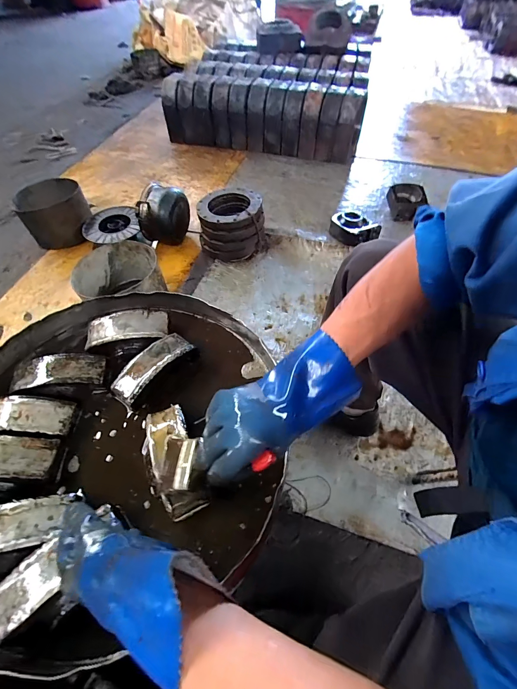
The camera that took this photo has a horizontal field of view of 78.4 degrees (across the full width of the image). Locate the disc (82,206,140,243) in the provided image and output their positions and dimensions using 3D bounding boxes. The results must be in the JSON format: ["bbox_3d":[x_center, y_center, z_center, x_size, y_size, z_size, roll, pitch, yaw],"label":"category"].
[{"bbox_3d":[-0.617,-0.503,1.326,0.221,0.036,0.216,0,55,1],"label":"disc"}]

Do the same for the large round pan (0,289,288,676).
[{"bbox_3d":[-0.254,0.142,0.520,0.552,0.079,0.556,-5,55,-3],"label":"large round pan"}]

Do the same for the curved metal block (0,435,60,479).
[{"bbox_3d":[-0.396,0.171,0.483,0.150,0.033,0.060,-1,55,0],"label":"curved metal block"}]

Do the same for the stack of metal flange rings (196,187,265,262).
[{"bbox_3d":[-0.109,-0.480,1.288,0.254,0.178,0.256,-7,55,-4],"label":"stack of metal flange rings"}]

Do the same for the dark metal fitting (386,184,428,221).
[{"bbox_3d":[0.688,-0.659,1.490,0.169,0.121,0.136,12,56,9],"label":"dark metal fitting"}]

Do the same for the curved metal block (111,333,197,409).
[{"bbox_3d":[-0.192,0.041,0.582,0.061,0.046,0.160,39,64,25],"label":"curved metal block"}]

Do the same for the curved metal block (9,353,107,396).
[{"bbox_3d":[-0.362,0.058,0.572,0.158,0.043,0.071,-7,55,-4],"label":"curved metal block"}]

